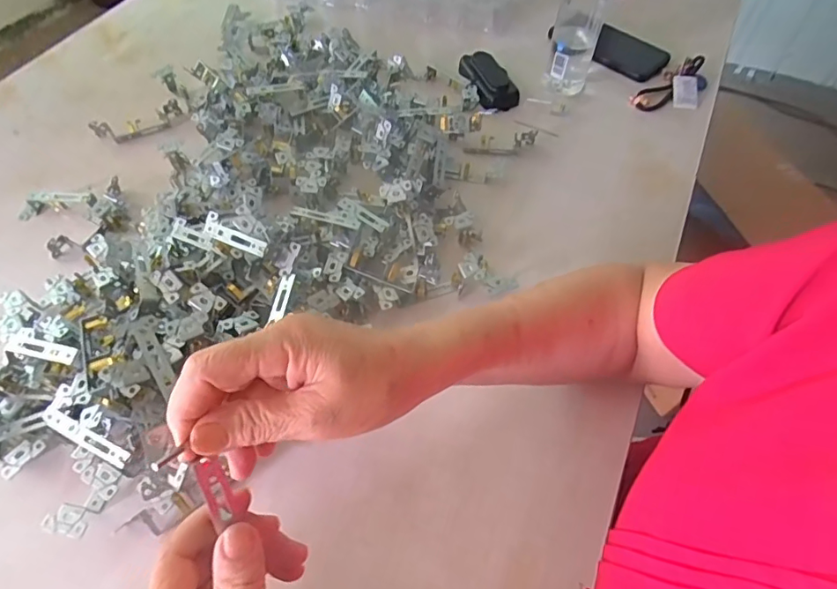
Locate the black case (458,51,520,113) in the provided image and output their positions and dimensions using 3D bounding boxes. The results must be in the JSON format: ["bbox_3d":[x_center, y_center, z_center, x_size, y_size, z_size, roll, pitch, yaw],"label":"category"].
[{"bbox_3d":[0.093,-0.291,0.671,0.055,0.029,0.111,-17,58,-10],"label":"black case"}]

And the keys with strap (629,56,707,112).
[{"bbox_3d":[0.348,-0.277,0.665,0.132,0.014,0.066,-35,63,-20],"label":"keys with strap"}]

